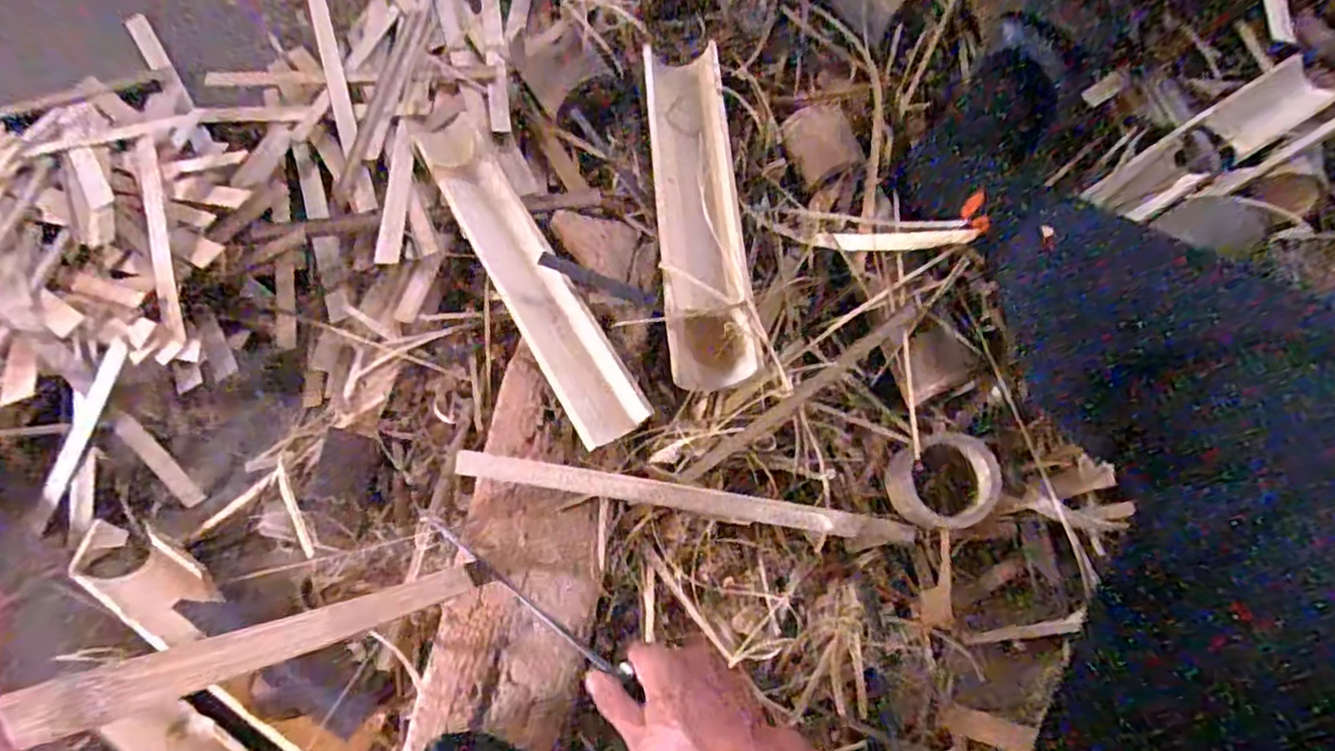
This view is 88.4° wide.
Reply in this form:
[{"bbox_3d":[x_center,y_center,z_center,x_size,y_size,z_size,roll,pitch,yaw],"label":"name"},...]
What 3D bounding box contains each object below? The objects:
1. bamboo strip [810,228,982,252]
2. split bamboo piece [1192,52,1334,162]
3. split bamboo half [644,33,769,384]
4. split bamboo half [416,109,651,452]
[{"bbox_3d":[0.194,-0.117,0.597,0.146,0.013,0.018,8,67,42],"label":"bamboo strip"},{"bbox_3d":[0.548,-0.243,0.628,0.085,0.013,0.058,-35,98,29],"label":"split bamboo piece"},{"bbox_3d":[0.028,-0.168,0.641,0.078,0.036,0.378,-5,71,-1],"label":"split bamboo half"},{"bbox_3d":[-0.136,-0.106,0.638,0.067,0.026,0.385,-29,73,-8],"label":"split bamboo half"}]

